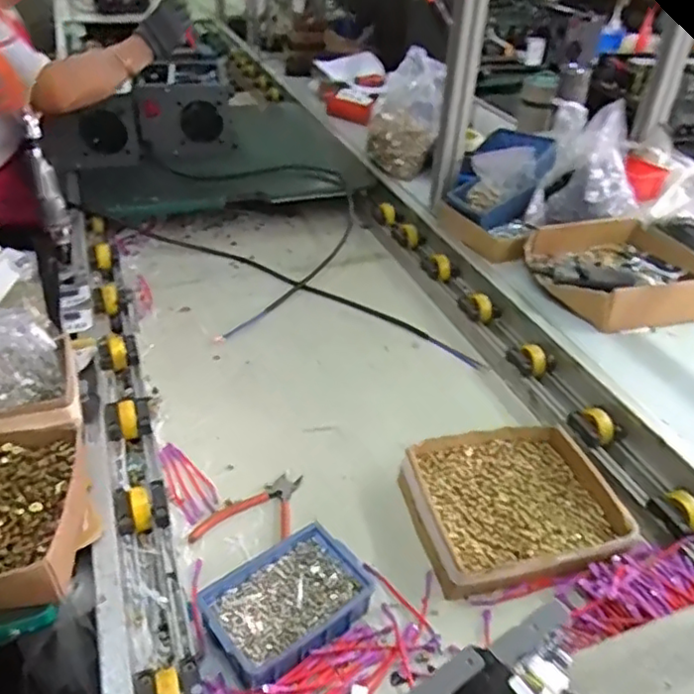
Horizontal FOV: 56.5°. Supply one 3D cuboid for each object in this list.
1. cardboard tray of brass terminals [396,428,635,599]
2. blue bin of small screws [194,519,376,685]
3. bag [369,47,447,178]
[{"bbox_3d":[0.183,0.173,0.735,0.219,0.040,0.198,-6,37,-13],"label":"cardboard tray of brass terminals"},{"bbox_3d":[-0.056,0.248,0.621,0.153,0.045,0.102,-24,44,-33],"label":"blue bin of small screws"},{"bbox_3d":[0.130,-0.494,1.415,0.146,0.162,0.251,14,69,14],"label":"bag"}]

